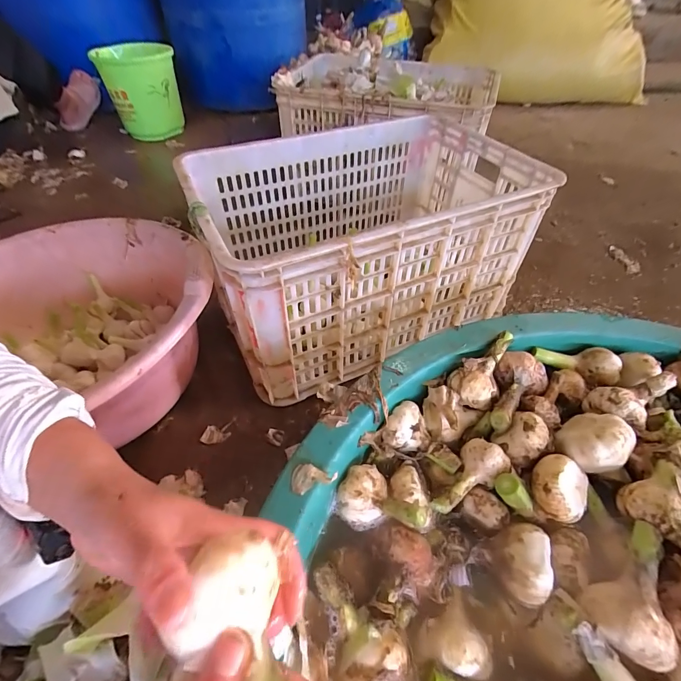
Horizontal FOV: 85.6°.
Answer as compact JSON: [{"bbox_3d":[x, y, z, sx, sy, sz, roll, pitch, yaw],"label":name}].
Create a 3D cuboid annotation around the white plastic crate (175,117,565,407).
[{"bbox_3d":[0.032,-0.194,0.703,0.549,0.297,0.400,-21,50,-18],"label":"white plastic crate"}]

